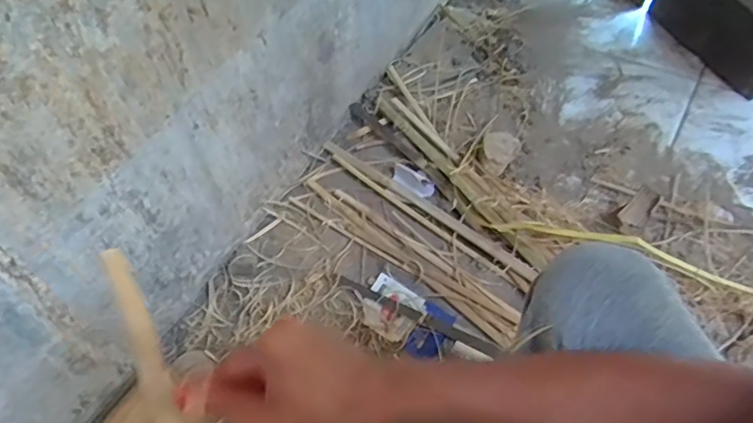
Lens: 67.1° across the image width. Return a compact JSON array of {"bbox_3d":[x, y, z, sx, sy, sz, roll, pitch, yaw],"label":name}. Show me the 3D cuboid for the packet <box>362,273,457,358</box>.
[{"bbox_3d":[0.046,0.169,0.921,0.149,0.021,0.089,29,62,23],"label":"packet"}]

